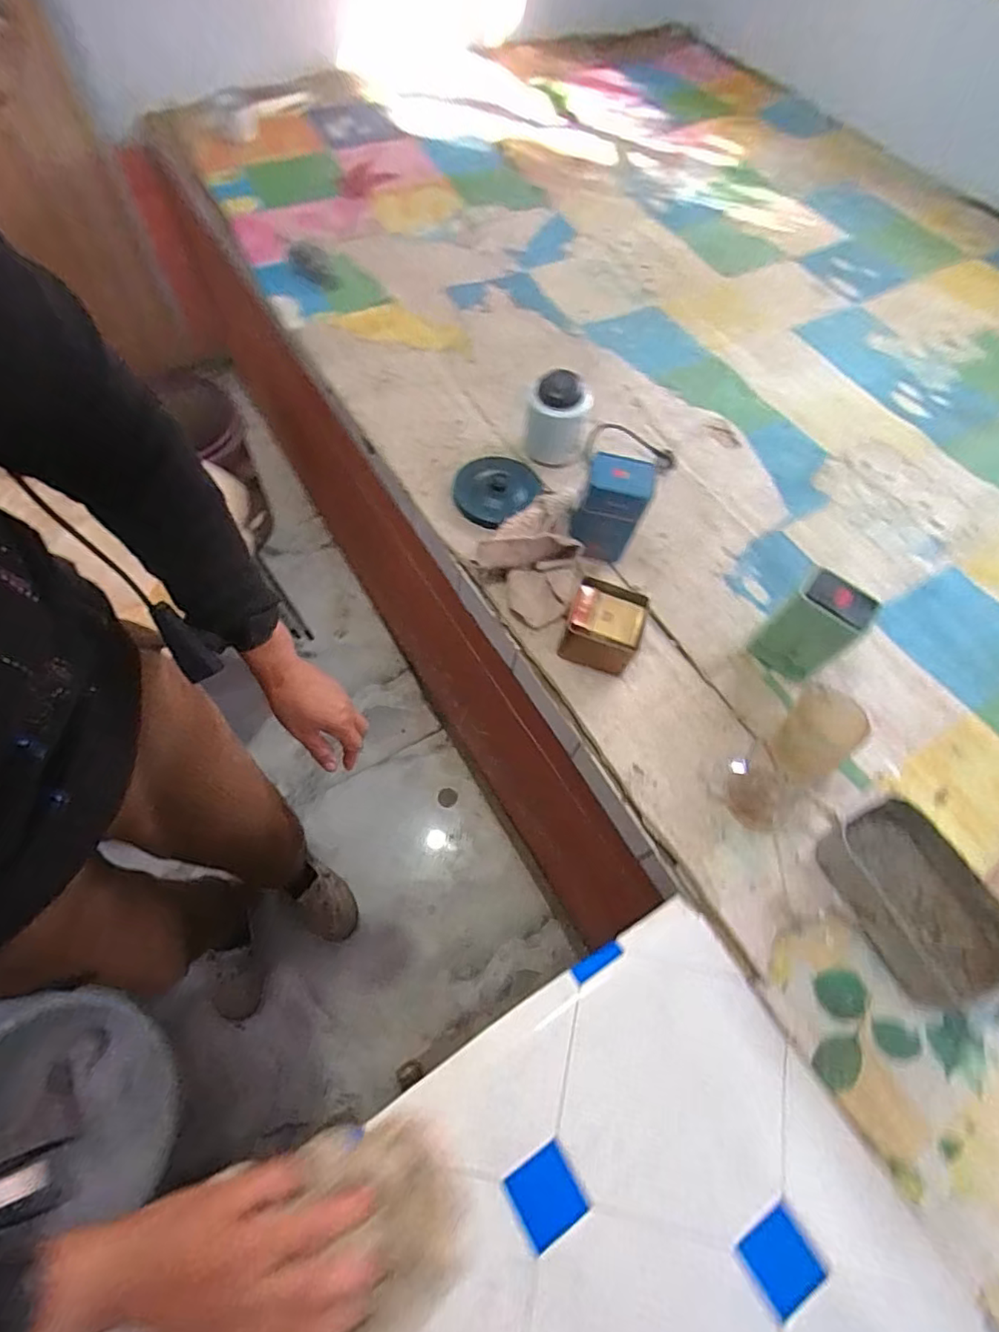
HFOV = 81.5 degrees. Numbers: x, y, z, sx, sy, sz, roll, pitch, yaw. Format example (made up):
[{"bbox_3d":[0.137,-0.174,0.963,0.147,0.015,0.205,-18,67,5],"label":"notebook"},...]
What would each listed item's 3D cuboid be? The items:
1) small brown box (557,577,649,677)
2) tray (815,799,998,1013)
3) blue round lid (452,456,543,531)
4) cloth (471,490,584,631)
[{"bbox_3d":[0.135,-0.050,0.767,0.103,0.062,0.103,19,64,6],"label":"small brown box"},{"bbox_3d":[0.459,0.256,0.634,0.132,0.056,0.205,-24,67,-15],"label":"tray"},{"bbox_3d":[-0.001,-0.272,0.876,0.127,0.031,0.141,40,68,15],"label":"blue round lid"},{"bbox_3d":[0.047,-0.165,0.810,0.144,0.055,0.215,20,62,8],"label":"cloth"}]

